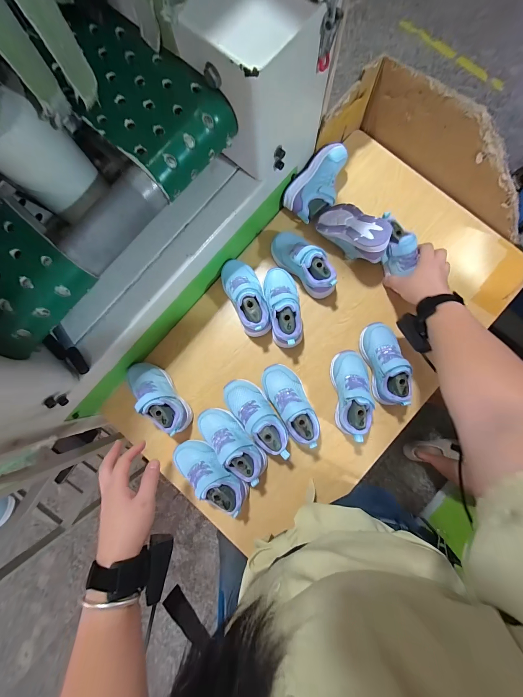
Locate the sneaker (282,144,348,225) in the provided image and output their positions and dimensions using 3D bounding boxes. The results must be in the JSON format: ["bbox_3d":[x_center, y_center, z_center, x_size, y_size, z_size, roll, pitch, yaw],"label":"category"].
[{"bbox_3d":[0.117,-0.319,0.546,0.078,0.070,0.144,41,87,5],"label":"sneaker"}]

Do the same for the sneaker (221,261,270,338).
[{"bbox_3d":[-0.032,-0.099,0.529,0.071,0.075,0.156,-26,84,0],"label":"sneaker"}]

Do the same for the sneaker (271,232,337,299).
[{"bbox_3d":[0.080,-0.164,0.526,0.148,0.081,0.054,45,88,5],"label":"sneaker"}]

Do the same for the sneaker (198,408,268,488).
[{"bbox_3d":[-0.054,0.174,0.506,0.066,0.080,0.156,-46,71,-2],"label":"sneaker"}]

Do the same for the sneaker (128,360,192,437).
[{"bbox_3d":[-0.191,0.088,0.513,0.055,0.075,0.150,-41,85,-2],"label":"sneaker"}]

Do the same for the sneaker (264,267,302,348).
[{"bbox_3d":[0.043,-0.080,0.522,0.061,0.077,0.154,-11,84,1],"label":"sneaker"}]

